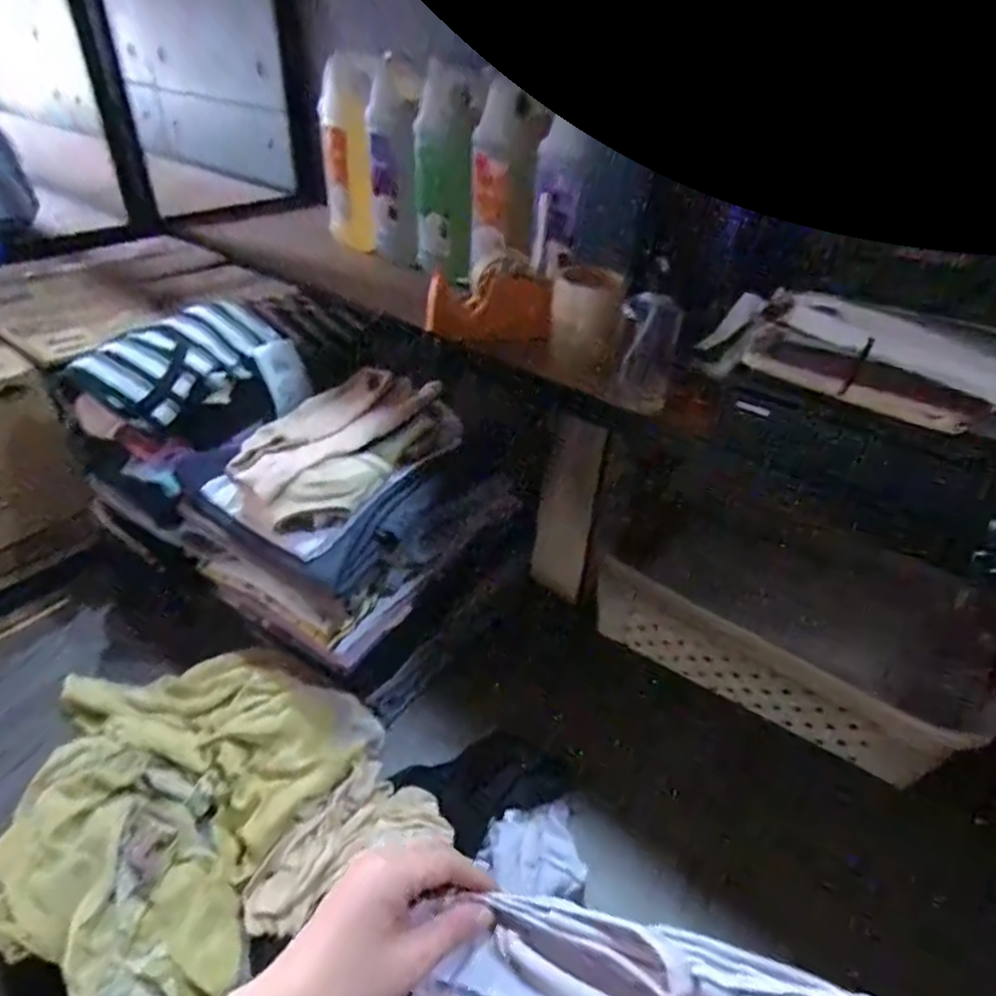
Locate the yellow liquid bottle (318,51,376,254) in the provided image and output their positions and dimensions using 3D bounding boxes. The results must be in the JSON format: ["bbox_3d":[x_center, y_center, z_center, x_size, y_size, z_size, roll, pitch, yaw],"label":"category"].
[{"bbox_3d":[-0.280,-0.641,1.177,0.096,0.312,0.082,-5,39,-11],"label":"yellow liquid bottle"}]

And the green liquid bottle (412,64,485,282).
[{"bbox_3d":[-0.089,-0.535,1.048,0.104,0.304,0.094,1,38,-3],"label":"green liquid bottle"}]

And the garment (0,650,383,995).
[{"bbox_3d":[-0.339,0.276,0.614,0.342,0.076,0.307,19,40,19],"label":"garment"}]

